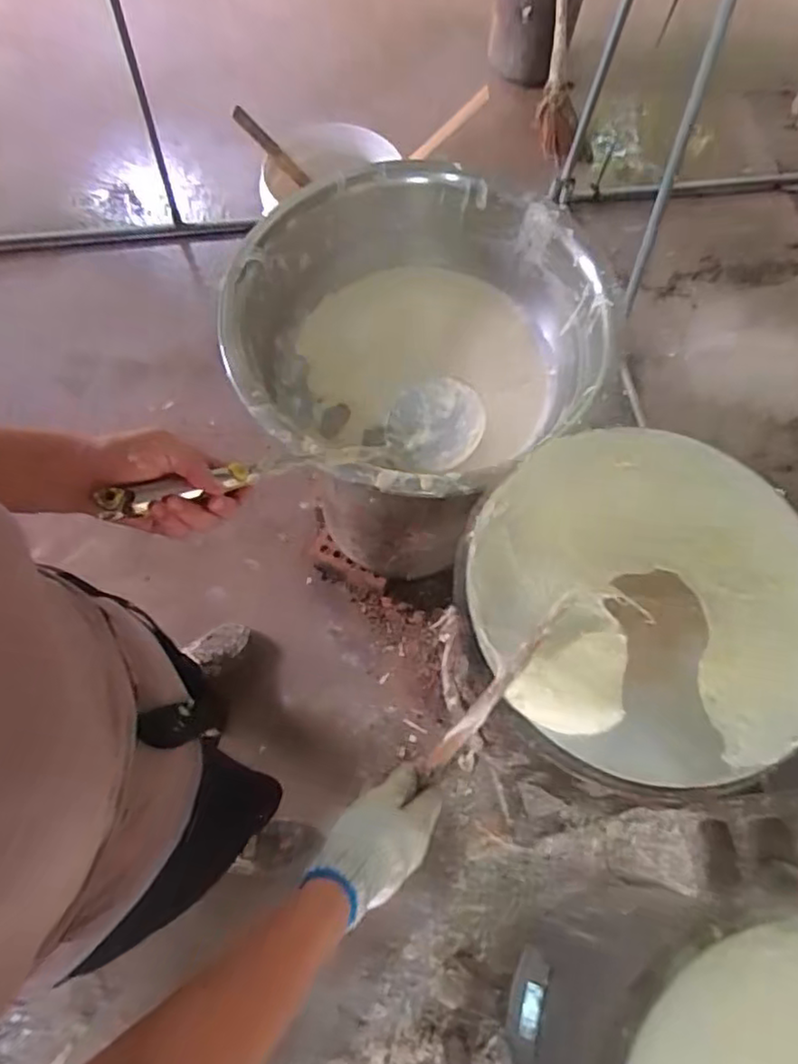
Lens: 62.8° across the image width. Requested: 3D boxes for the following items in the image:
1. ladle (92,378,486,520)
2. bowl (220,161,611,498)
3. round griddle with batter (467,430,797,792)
[{"bbox_3d":[-0.066,-0.069,0.559,0.320,0.069,0.086,-19,67,-35],"label":"ladle"},{"bbox_3d":[0.026,-0.272,1.013,0.520,0.219,0.546,1,67,-2],"label":"bowl"},{"bbox_3d":[0.273,0.064,0.694,0.375,0.038,0.370,1,67,-2],"label":"round griddle with batter"}]

